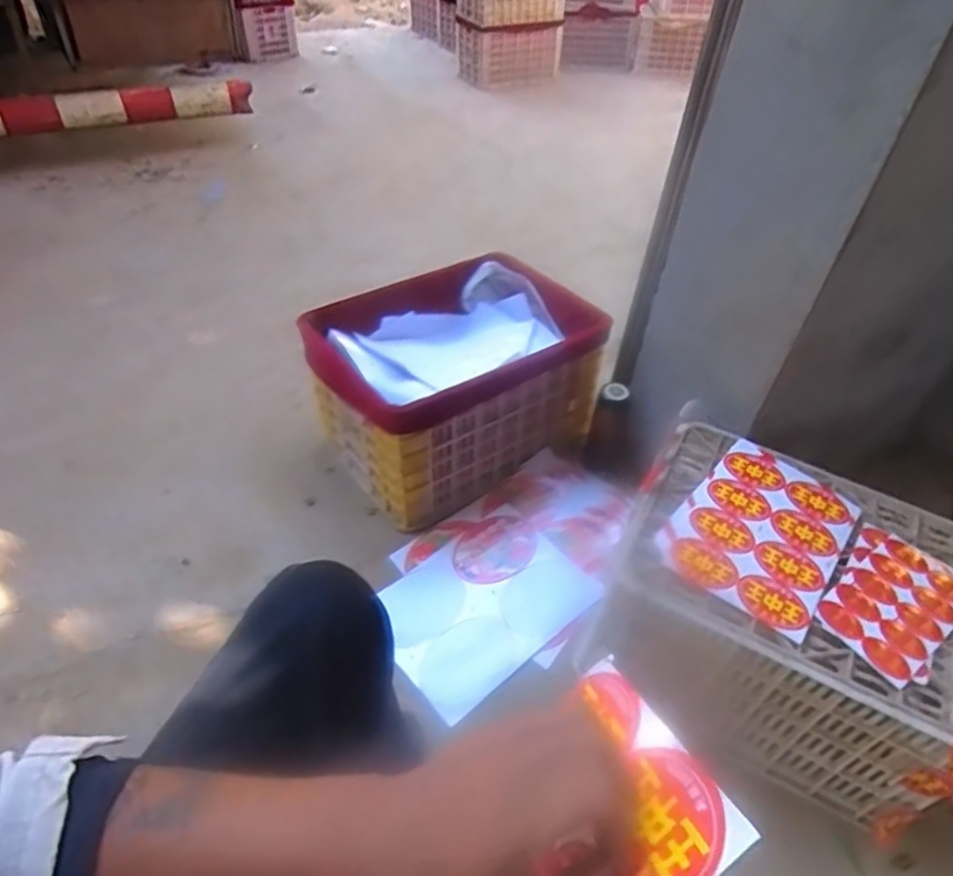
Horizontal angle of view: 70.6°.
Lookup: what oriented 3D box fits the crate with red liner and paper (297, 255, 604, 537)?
[{"bbox_3d":[-0.041,-0.133,1.294,0.491,0.265,0.400,-26,55,-25],"label":"crate with red liner and paper"}]

